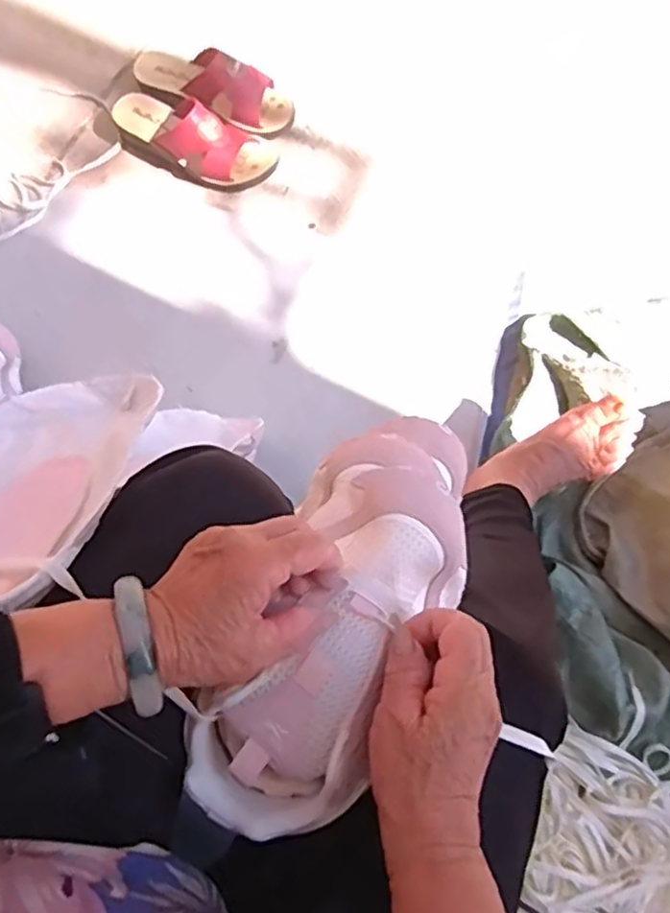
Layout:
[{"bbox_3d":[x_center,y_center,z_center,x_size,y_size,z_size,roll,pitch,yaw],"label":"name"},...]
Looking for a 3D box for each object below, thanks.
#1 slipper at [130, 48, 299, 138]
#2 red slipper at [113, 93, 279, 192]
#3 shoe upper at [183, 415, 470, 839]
[{"bbox_3d":[-0.173,-0.497,0.923,0.232,0.071,0.076,19,75,4],"label":"slipper"},{"bbox_3d":[-0.195,-0.424,0.900,0.228,0.082,0.078,26,75,6],"label":"red slipper"},{"bbox_3d":[0.007,0.088,0.399,0.101,0.059,0.262,26,77,6],"label":"shoe upper"}]

